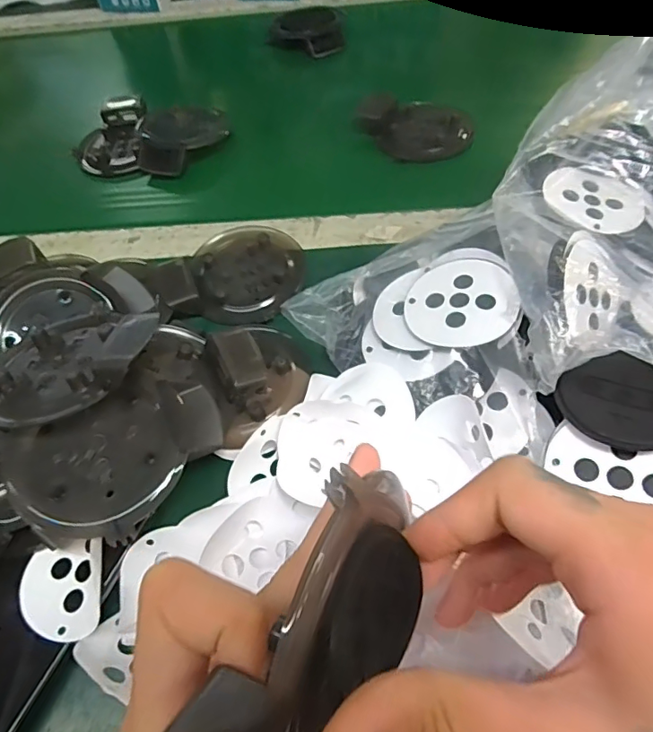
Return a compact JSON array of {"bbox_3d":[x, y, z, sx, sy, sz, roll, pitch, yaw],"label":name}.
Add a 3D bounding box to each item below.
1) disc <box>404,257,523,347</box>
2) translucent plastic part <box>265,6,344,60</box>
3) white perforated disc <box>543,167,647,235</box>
[{"bbox_3d":[0.075,-0.036,0.279,0.060,0.004,0.060,-10,55,15],"label":"disc"},{"bbox_3d":[-0.023,-0.377,0.566,0.085,0.028,0.059,-3,57,3],"label":"translucent plastic part"},{"bbox_3d":[0.166,-0.105,0.311,0.060,0.004,0.061,2,54,-3],"label":"white perforated disc"}]

